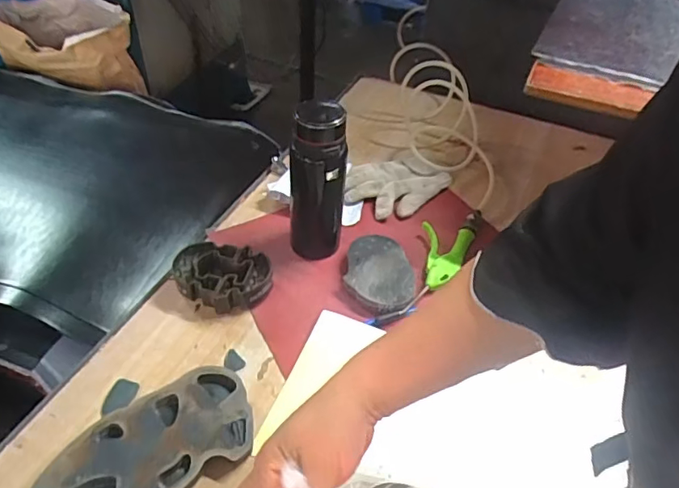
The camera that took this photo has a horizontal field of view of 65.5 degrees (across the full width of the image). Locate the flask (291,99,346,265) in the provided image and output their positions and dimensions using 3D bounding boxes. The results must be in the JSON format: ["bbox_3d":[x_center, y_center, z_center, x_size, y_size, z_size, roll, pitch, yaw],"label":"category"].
[{"bbox_3d":[-0.028,-0.080,0.701,0.072,0.221,0.070,7,45,2],"label":"flask"}]

